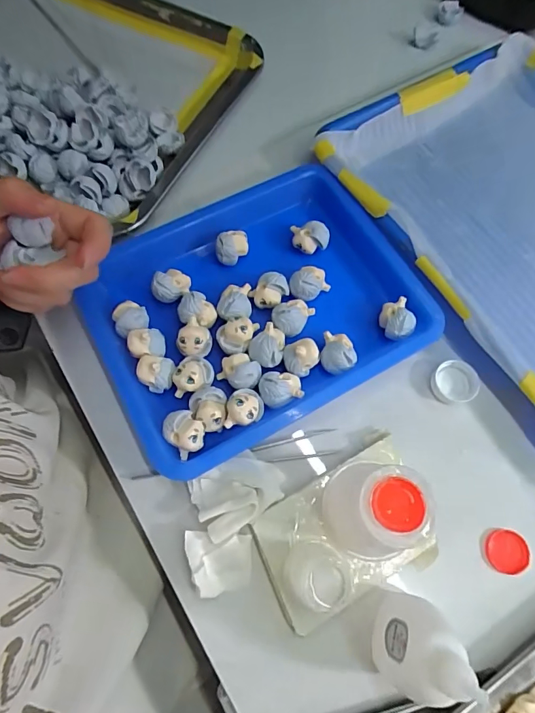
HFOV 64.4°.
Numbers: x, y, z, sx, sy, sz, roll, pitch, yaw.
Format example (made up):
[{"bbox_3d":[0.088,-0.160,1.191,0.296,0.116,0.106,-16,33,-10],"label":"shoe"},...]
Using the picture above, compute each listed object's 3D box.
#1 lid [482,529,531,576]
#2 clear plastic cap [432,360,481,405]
[{"bbox_3d":[0.149,0.122,0.265,0.028,0.004,0.025,2,69,-1],"label":"lid"},{"bbox_3d":[0.133,0.019,0.302,0.032,0.009,0.029,6,69,1],"label":"clear plastic cap"}]

